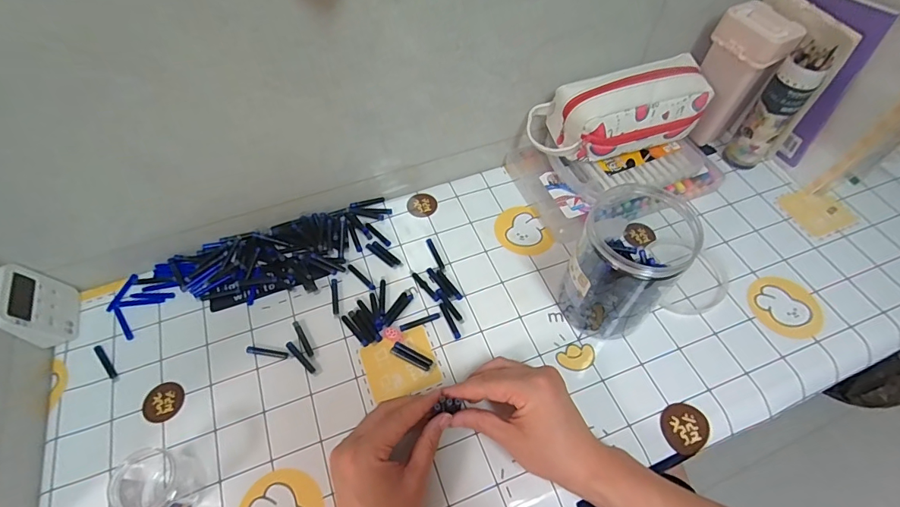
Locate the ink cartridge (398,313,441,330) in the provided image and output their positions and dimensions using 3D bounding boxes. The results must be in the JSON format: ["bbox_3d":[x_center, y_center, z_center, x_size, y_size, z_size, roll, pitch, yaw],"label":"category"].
[{"bbox_3d":[-0.034,0.077,0.498,0.047,0.004,0.007,-18,61,-11],"label":"ink cartridge"}]

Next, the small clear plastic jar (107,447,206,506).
[{"bbox_3d":[-0.260,0.201,0.386,0.066,0.046,0.055,6,56,4],"label":"small clear plastic jar"}]

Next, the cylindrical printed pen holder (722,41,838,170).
[{"bbox_3d":[0.422,-0.184,0.573,0.048,0.164,0.052,-37,64,-22],"label":"cylindrical printed pen holder"}]

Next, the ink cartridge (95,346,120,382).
[{"bbox_3d":[-0.369,0.118,0.472,0.007,0.004,0.052,-39,67,-21],"label":"ink cartridge"}]

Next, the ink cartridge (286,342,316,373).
[{"bbox_3d":[-0.161,0.112,0.474,0.045,0.004,0.007,39,66,20],"label":"ink cartridge"}]

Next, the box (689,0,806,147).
[{"bbox_3d":[0.381,-0.235,0.598,0.073,0.170,0.083,-30,61,-19],"label":"box"}]

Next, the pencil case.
[{"bbox_3d":[0.210,-0.176,0.549,0.210,0.091,0.091,-9,57,-6],"label":"pencil case"}]

